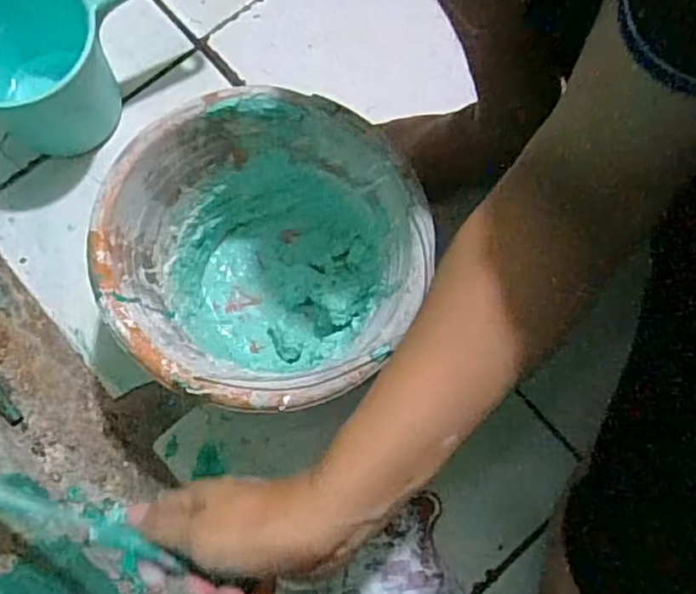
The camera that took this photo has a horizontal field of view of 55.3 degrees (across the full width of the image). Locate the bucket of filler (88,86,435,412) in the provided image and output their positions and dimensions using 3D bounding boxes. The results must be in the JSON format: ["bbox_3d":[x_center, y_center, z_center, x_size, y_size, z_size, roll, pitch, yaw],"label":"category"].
[{"bbox_3d":[-0.066,-0.020,0.575,0.238,0.177,0.233,1,75,-2],"label":"bucket of filler"}]

